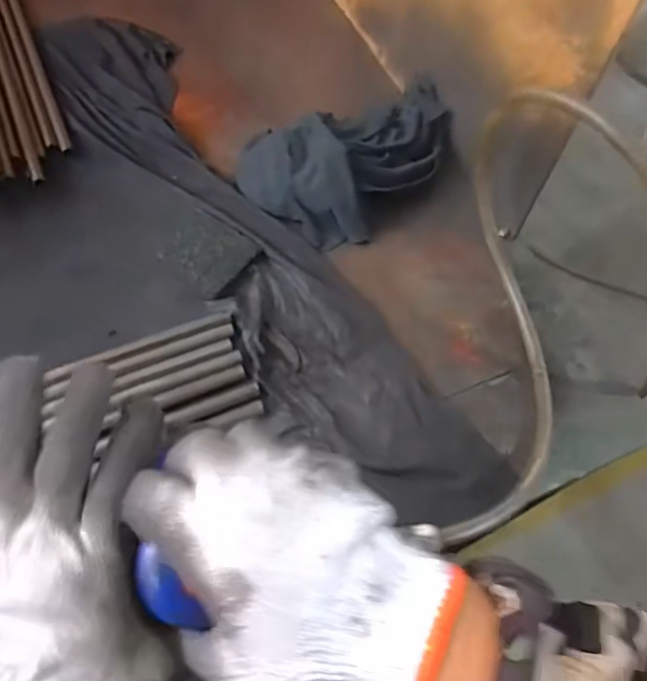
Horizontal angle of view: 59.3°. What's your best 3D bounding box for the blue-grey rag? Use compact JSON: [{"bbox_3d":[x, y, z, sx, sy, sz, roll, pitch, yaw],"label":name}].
[{"bbox_3d":[0.033,-0.194,0.581,0.230,0.053,0.152,-31,64,-21],"label":"blue-grey rag"}]

